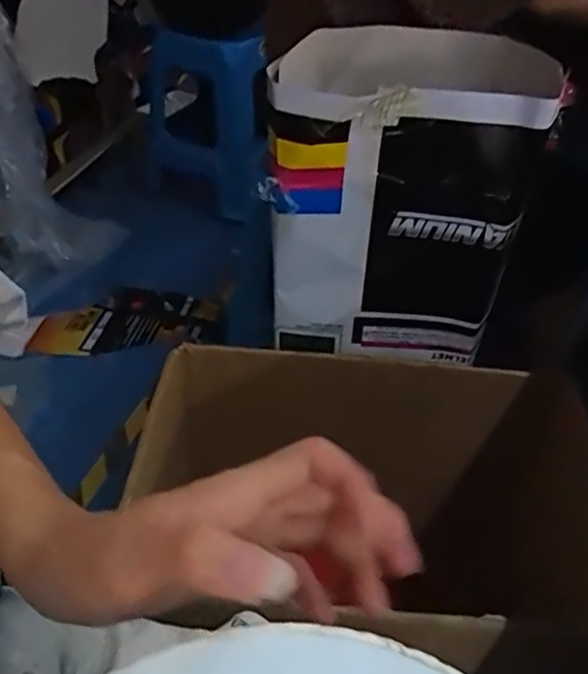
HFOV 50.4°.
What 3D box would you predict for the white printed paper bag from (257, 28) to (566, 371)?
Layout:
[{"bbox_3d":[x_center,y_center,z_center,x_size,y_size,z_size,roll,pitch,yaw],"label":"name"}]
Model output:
[{"bbox_3d":[0.135,-0.195,0.801,0.278,0.345,0.285,10,43,8],"label":"white printed paper bag"}]

